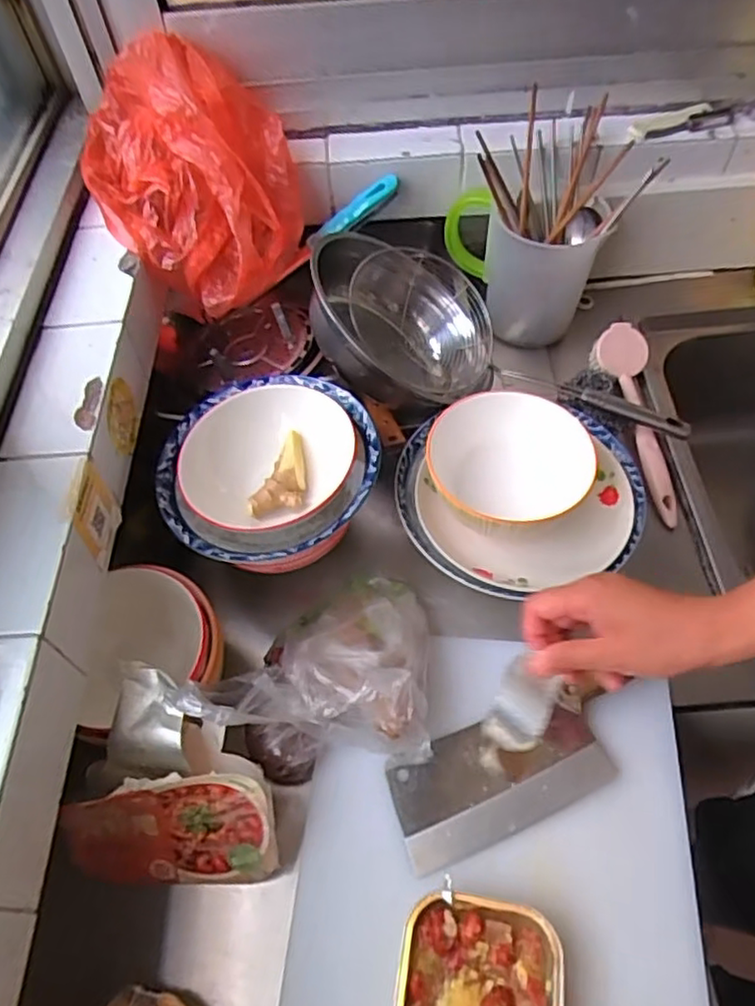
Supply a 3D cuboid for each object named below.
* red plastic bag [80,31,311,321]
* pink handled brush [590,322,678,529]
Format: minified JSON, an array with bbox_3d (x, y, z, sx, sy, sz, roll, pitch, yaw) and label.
[{"bbox_3d":[-0.187,-0.337,0.682,0.203,0.153,0.254,-22,58,-10],"label":"red plastic bag"},{"bbox_3d":[0.280,-0.093,0.728,0.073,0.051,0.245,0,57,4],"label":"pink handled brush"}]

